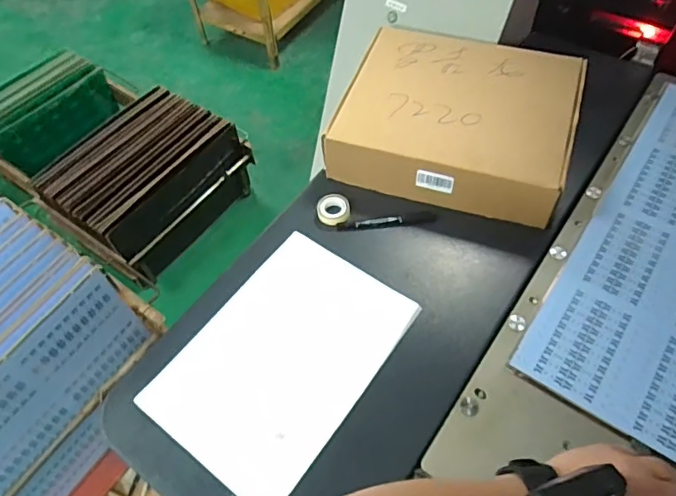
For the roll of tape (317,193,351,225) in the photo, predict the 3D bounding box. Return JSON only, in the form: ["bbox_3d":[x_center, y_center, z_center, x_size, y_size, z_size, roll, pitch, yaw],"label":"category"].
[{"bbox_3d":[-0.006,-0.055,0.731,0.046,0.017,0.044,-2,55,3],"label":"roll of tape"}]

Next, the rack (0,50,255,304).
[{"bbox_3d":[-0.748,-0.308,1.711,0.800,0.256,0.570,33,63,23],"label":"rack"}]

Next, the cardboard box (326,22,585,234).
[{"bbox_3d":[0.176,-0.194,0.759,0.313,0.078,0.279,17,58,15],"label":"cardboard box"}]

